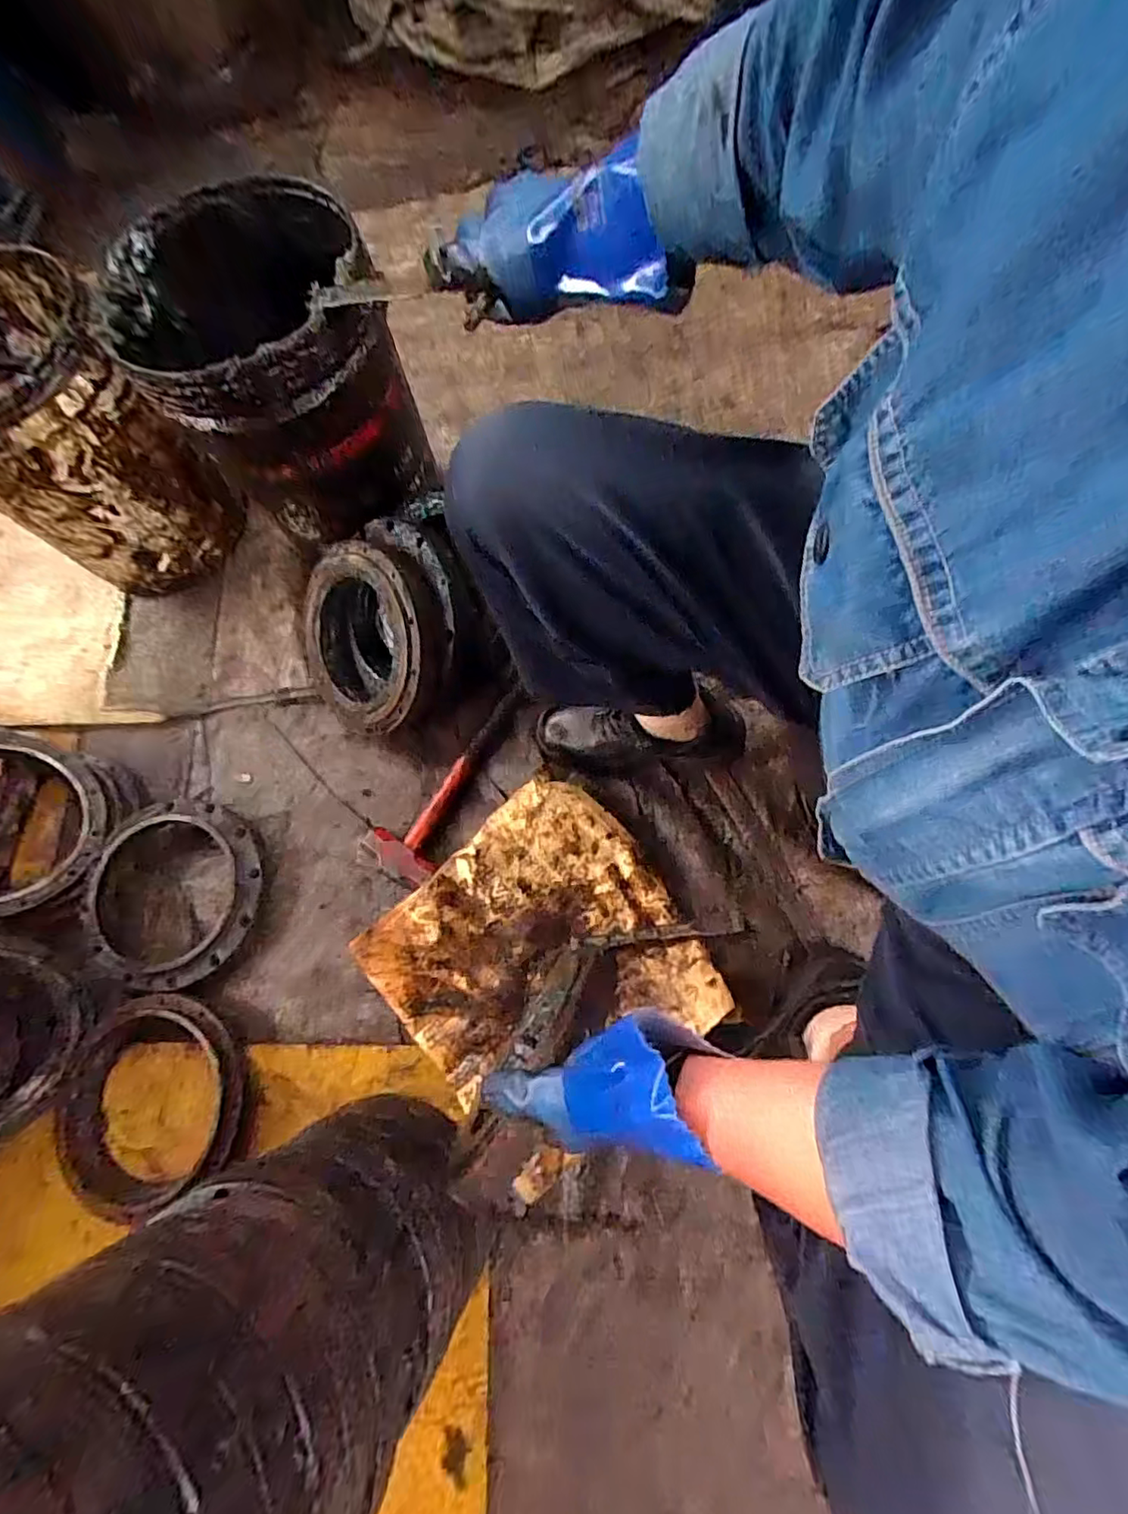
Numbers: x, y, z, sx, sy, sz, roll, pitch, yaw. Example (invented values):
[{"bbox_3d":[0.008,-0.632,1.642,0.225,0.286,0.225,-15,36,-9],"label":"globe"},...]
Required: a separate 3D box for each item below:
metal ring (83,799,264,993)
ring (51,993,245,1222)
[{"bbox_3d":[-0.524,0.177,0.777,0.234,0.046,0.245,-2,74,7],"label":"metal ring"},{"bbox_3d":[-0.511,0.417,0.705,0.231,0.052,0.227,-2,74,7],"label":"ring"}]

